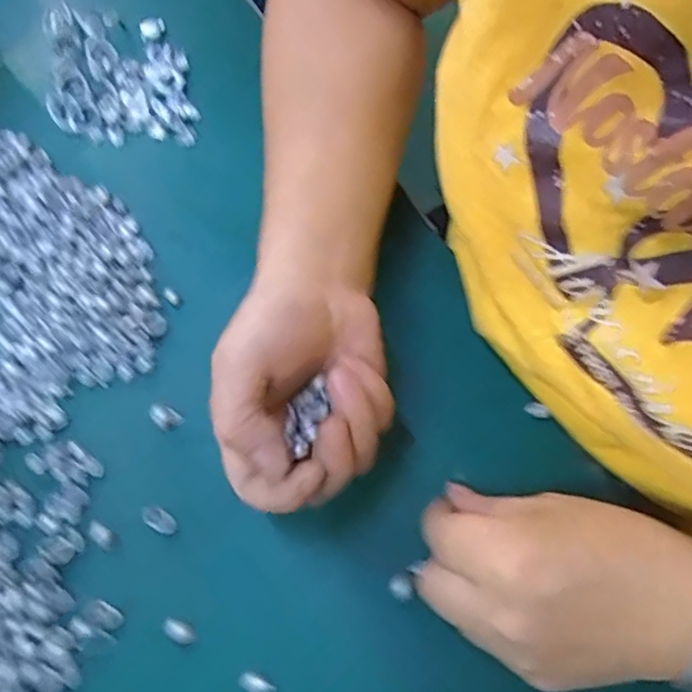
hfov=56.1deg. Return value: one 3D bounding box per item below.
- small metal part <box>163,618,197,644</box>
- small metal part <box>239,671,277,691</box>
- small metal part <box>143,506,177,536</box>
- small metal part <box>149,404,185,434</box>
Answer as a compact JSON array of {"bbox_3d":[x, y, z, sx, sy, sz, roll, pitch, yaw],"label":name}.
[{"bbox_3d":[-0.079,0.135,0.307,0.016,0.004,0.009,18,71,11],"label":"small metal part"},{"bbox_3d":[-0.041,0.156,0.298,0.018,0.008,0.009,12,70,10],"label":"small metal part"},{"bbox_3d":[-0.094,0.086,0.324,0.020,0.004,0.010,28,73,15],"label":"small metal part"},{"bbox_3d":[-0.097,0.037,0.348,0.019,0.004,0.013,42,77,18],"label":"small metal part"}]

